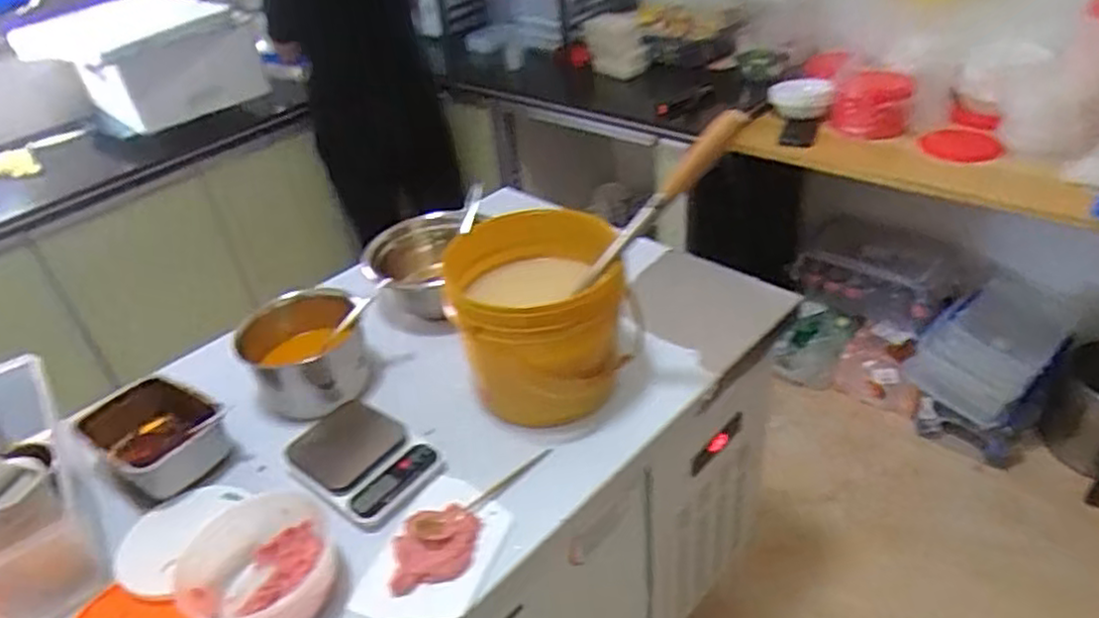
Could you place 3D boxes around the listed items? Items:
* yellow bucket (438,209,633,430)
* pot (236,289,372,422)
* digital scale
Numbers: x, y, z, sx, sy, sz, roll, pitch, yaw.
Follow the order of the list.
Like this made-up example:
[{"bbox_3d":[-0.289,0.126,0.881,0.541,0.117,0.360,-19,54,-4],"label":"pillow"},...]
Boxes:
[{"bbox_3d":[-0.015,0.011,0.952,0.208,0.195,0.233,-8,37,-2],"label":"yellow bucket"},{"bbox_3d":[-0.343,0.063,1.012,0.160,0.094,0.192,-22,39,-20],"label":"pot"},{"bbox_3d":[-0.242,0.184,0.901,0.202,0.015,0.129,25,47,35],"label":"digital scale"}]

